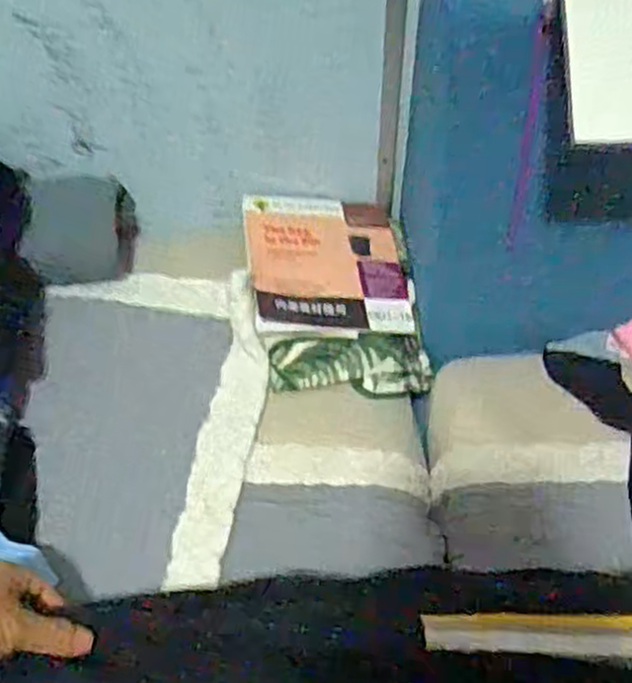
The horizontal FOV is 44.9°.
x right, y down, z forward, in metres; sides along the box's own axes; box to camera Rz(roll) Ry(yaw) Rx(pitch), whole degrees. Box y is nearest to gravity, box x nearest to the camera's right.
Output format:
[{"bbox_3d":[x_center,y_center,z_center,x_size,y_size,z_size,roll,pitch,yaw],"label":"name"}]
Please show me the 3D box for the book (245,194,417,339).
[{"bbox_3d":[0.012,-0.084,0.819,0.164,0.013,0.181,1,55,-13],"label":"book"}]

